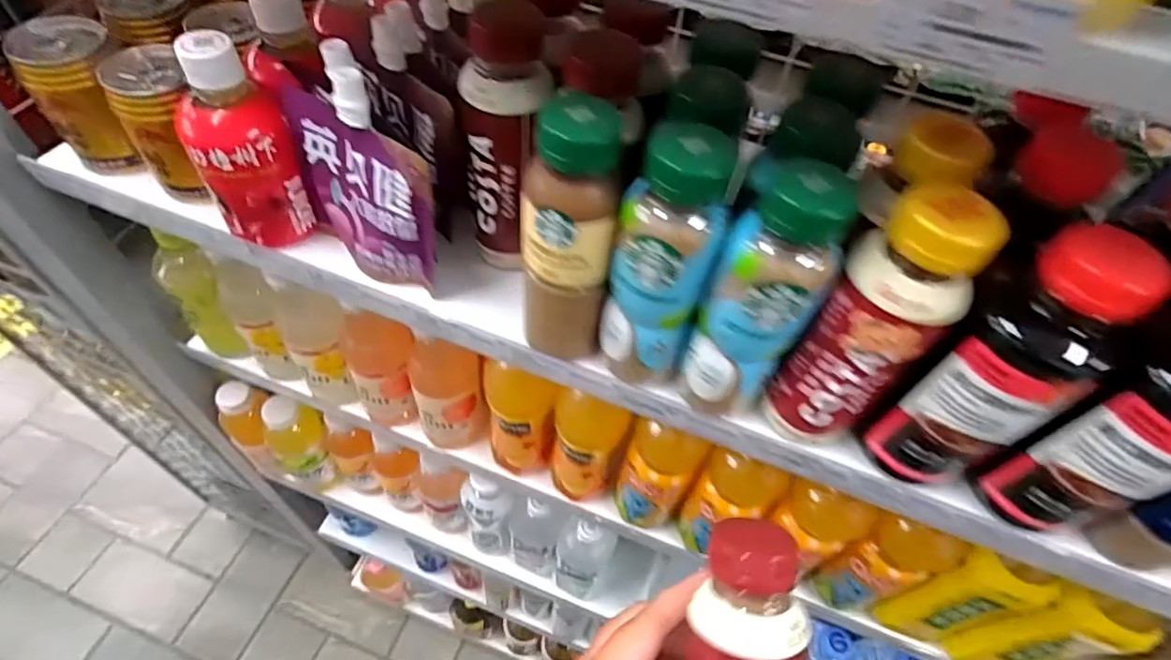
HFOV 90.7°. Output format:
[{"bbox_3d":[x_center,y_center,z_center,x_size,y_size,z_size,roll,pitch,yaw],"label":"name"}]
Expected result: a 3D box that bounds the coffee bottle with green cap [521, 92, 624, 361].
[{"bbox_3d":[-0.013,-0.047,0.327,0.055,0.161,0.047,-1,54,-6],"label":"coffee bottle with green cap"}]

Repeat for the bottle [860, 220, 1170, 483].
[{"bbox_3d":[0.207,0.025,0.292,0.060,0.161,0.060,-23,59,-20],"label":"bottle"}]

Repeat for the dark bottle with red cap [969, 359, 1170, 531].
[{"bbox_3d":[0.266,0.049,0.279,0.051,0.161,0.055,-18,58,-18],"label":"dark bottle with red cap"}]

